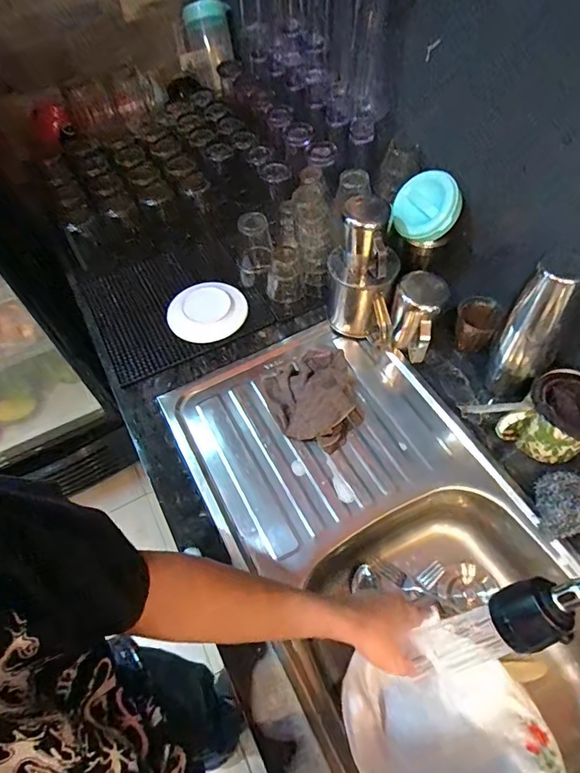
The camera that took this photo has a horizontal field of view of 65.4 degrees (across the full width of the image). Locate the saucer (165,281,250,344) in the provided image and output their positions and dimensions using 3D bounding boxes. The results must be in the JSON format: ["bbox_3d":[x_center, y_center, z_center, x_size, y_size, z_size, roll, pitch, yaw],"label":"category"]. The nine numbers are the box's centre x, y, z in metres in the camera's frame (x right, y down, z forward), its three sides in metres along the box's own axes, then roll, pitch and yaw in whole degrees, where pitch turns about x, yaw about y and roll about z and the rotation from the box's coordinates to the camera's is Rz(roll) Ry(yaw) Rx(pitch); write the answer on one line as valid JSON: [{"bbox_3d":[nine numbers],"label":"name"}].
[{"bbox_3d":[-0.156,-0.142,0.840,0.139,0.032,0.135,-1,56,2],"label":"saucer"}]

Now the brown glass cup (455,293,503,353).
[{"bbox_3d":[0.312,-0.098,0.756,0.061,0.077,0.070,6,57,6],"label":"brown glass cup"}]

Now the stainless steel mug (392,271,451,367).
[{"bbox_3d":[0.208,-0.114,0.746,0.076,0.111,0.098,15,58,12],"label":"stainless steel mug"}]

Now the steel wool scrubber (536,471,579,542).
[{"bbox_3d":[0.364,0.160,0.604,0.089,0.048,0.081,-1,56,2],"label":"steel wool scrubber"}]

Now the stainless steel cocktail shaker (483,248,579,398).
[{"bbox_3d":[0.351,-0.084,0.653,0.071,0.239,0.085,37,65,24],"label":"stainless steel cocktail shaker"}]

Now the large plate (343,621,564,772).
[{"bbox_3d":[0.156,0.346,0.438,0.197,0.046,0.183,-2,29,-25],"label":"large plate"}]

